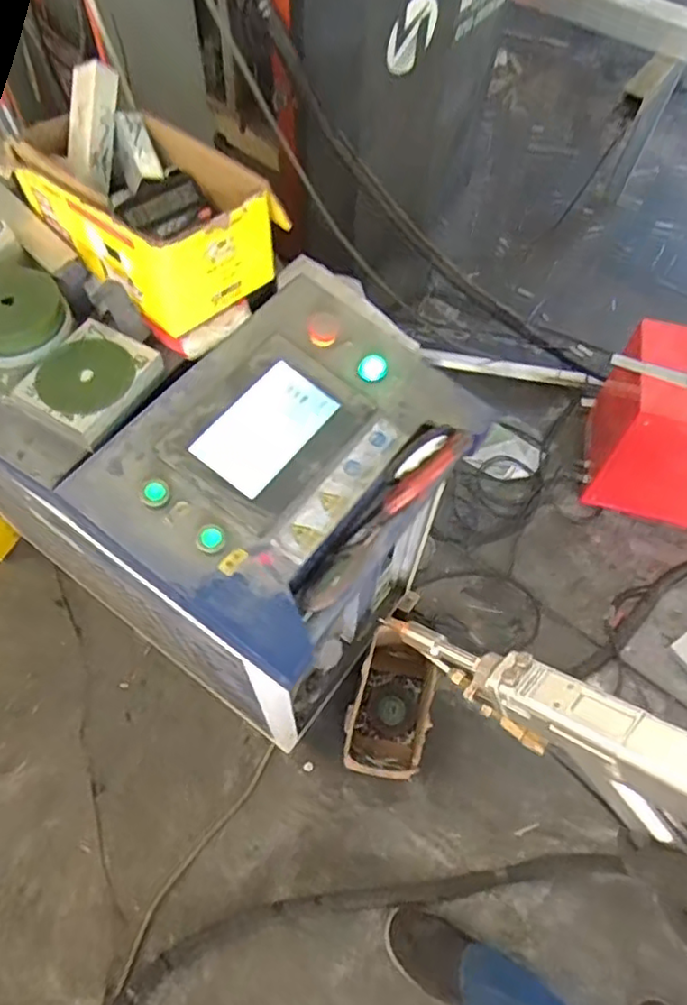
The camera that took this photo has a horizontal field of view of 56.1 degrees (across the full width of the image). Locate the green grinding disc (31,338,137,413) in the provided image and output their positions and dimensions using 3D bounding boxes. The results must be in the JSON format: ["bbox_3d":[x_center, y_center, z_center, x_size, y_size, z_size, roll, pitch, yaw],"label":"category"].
[{"bbox_3d":[-0.274,-0.135,0.686,0.095,0.012,0.096,1,61,-2],"label":"green grinding disc"}]

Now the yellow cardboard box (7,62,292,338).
[{"bbox_3d":[-0.228,-0.357,0.754,0.305,0.136,0.187,40,67,18],"label":"yellow cardboard box"}]

